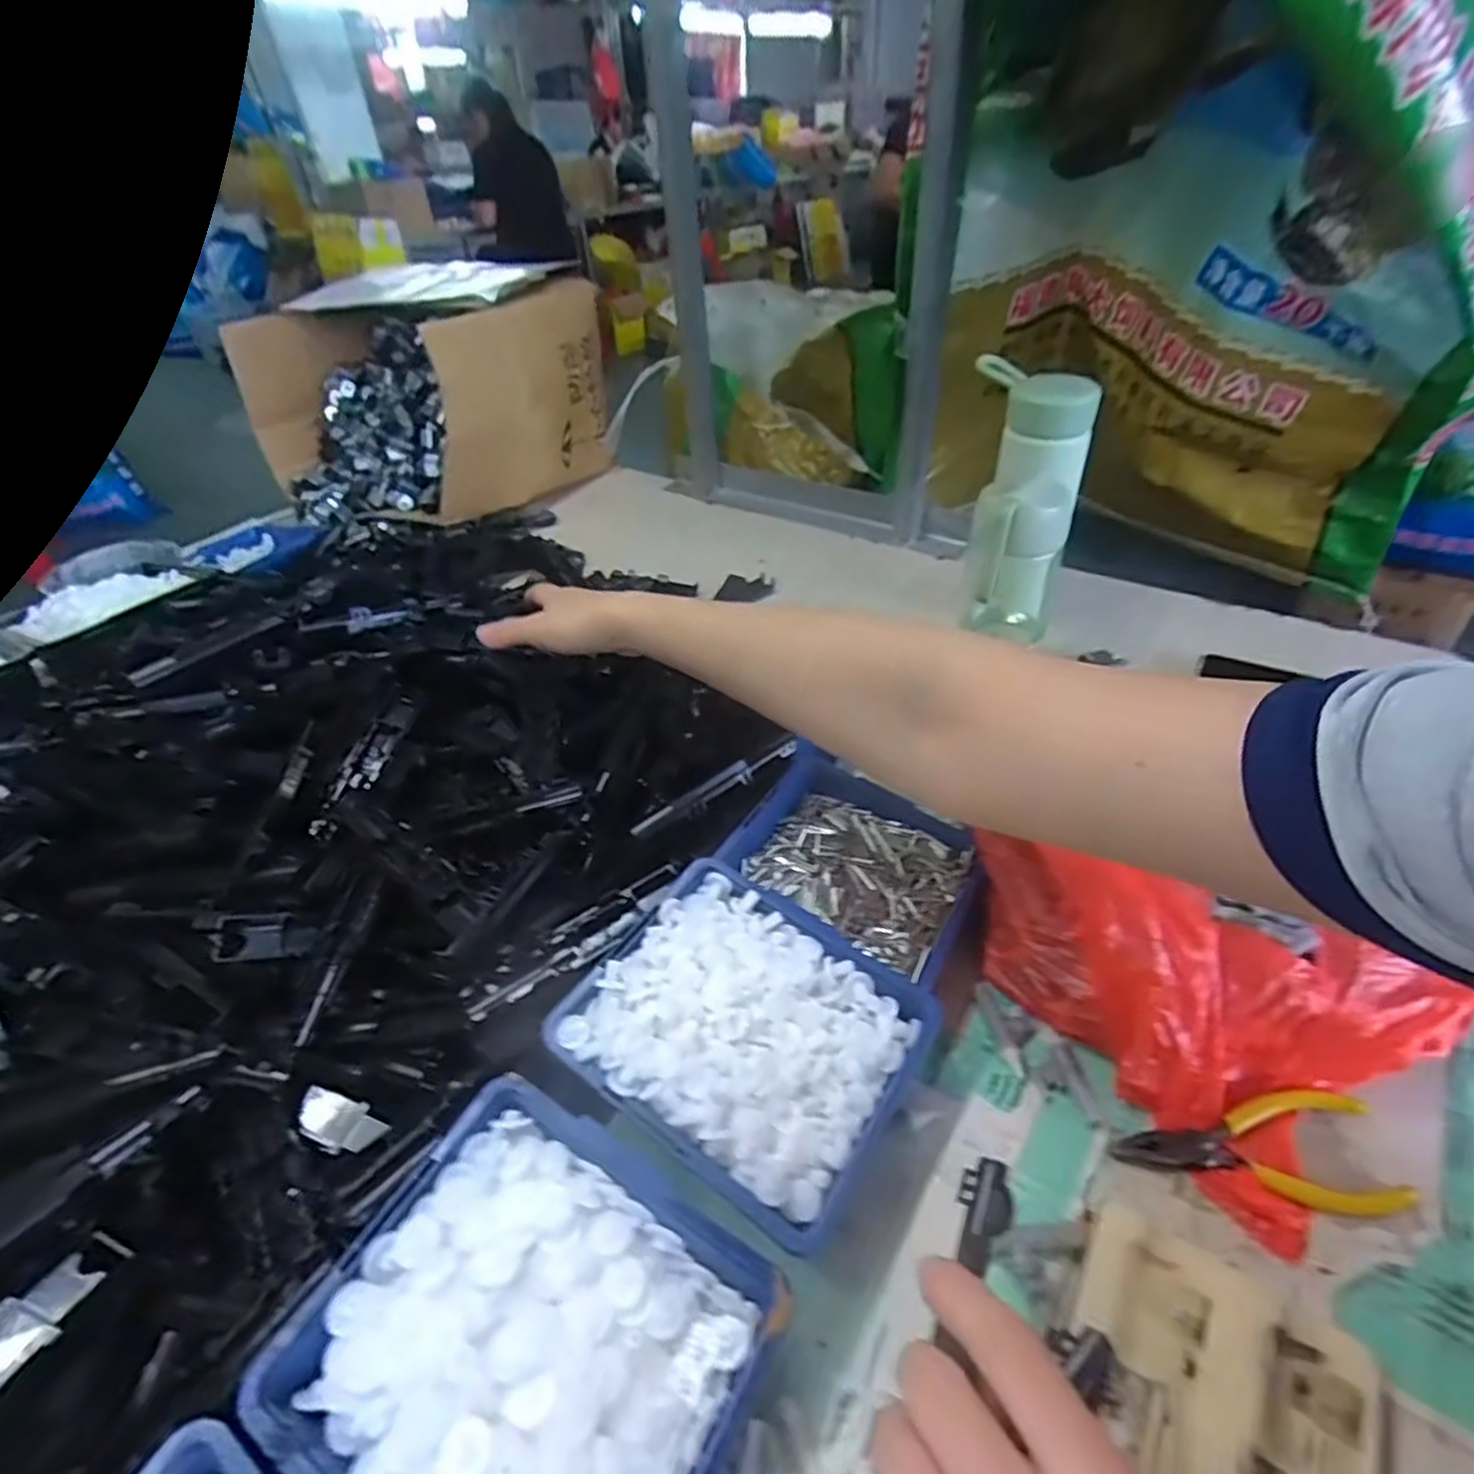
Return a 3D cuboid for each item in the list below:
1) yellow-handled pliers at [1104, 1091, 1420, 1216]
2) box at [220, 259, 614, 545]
[{"bbox_3d":[0.225,0.183,0.316,0.113,0.009,0.049,-7,39,-4],"label":"yellow-handled pliers"},{"bbox_3d":[-0.369,-0.414,0.882,0.347,0.219,0.301,21,45,27],"label":"box"}]

